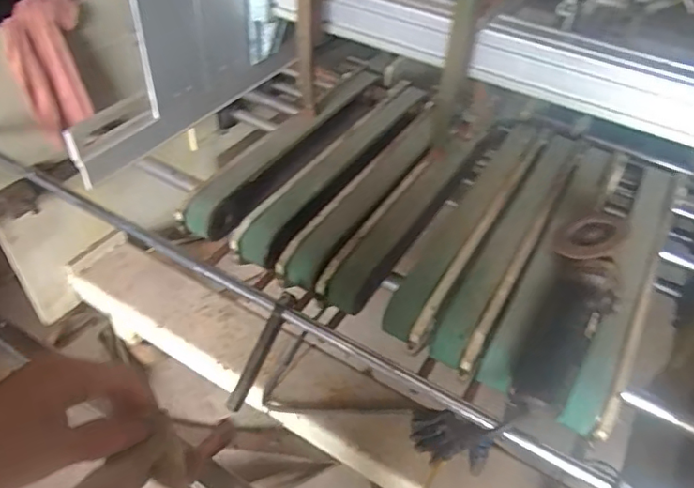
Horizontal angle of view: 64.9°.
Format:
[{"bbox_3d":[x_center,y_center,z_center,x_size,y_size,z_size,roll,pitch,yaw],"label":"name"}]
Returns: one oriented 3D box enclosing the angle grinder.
[{"bbox_3d":[0.281,0.077,0.674,0.094,0.071,0.298,23,66,19],"label":"angle grinder"}]

